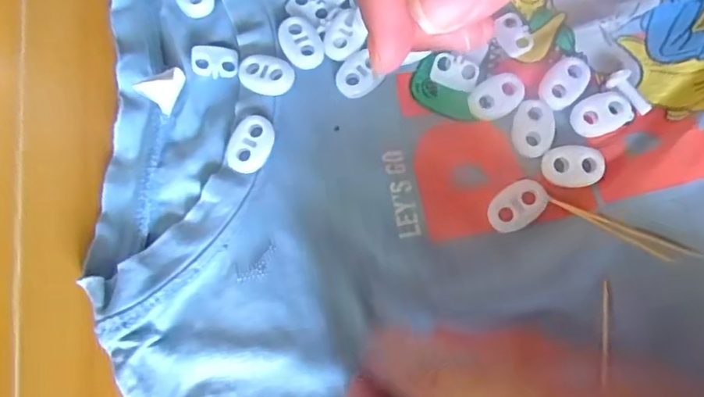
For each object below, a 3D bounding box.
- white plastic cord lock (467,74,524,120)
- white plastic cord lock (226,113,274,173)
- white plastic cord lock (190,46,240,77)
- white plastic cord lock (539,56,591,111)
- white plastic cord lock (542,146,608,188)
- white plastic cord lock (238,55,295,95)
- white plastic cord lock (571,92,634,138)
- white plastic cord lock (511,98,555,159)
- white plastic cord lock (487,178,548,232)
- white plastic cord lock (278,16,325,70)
[{"bbox_3d":[0.056,-0.039,0.213,0.022,0.004,0.014,-35,79,-6],"label":"white plastic cord lock"},{"bbox_3d":[-0.038,-0.021,0.212,0.015,0.004,0.023,24,79,7],"label":"white plastic cord lock"},{"bbox_3d":[-0.054,-0.055,0.222,0.018,0.004,0.013,-1,82,-19],"label":"white plastic cord lock"},{"bbox_3d":[0.081,-0.044,0.214,0.024,0.004,0.014,-43,80,-7],"label":"white plastic cord lock"},{"bbox_3d":[0.082,-0.012,0.207,0.022,0.004,0.015,5,78,3],"label":"white plastic cord lock"},{"bbox_3d":[-0.034,-0.048,0.218,0.022,0.004,0.015,7,78,3],"label":"white plastic cord lock"},{"bbox_3d":[0.094,-0.032,0.211,0.022,0.004,0.015,-29,78,-5],"label":"white plastic cord lock"},{"bbox_3d":[0.068,-0.027,0.211,0.015,0.004,0.022,12,78,4],"label":"white plastic cord lock"},{"bbox_3d":[0.060,0.002,0.204,0.022,0.007,0.015,-37,79,-6],"label":"white plastic cord lock"},{"bbox_3d":[-0.020,-0.061,0.220,0.015,0.004,0.021,-25,78,-4],"label":"white plastic cord lock"}]

